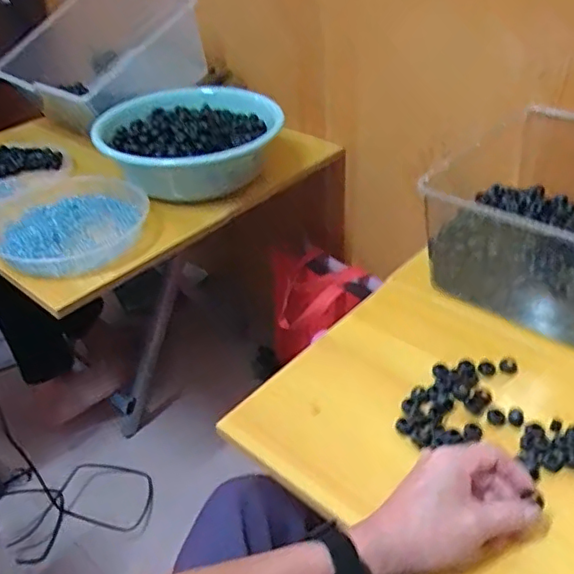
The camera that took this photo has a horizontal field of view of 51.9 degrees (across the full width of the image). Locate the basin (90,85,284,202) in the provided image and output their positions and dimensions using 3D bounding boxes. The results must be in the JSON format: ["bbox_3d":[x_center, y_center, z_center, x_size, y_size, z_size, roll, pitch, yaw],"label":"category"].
[{"bbox_3d":[-0.164,-0.247,1.006,0.298,0.114,0.280,-27,44,-27],"label":"basin"}]

